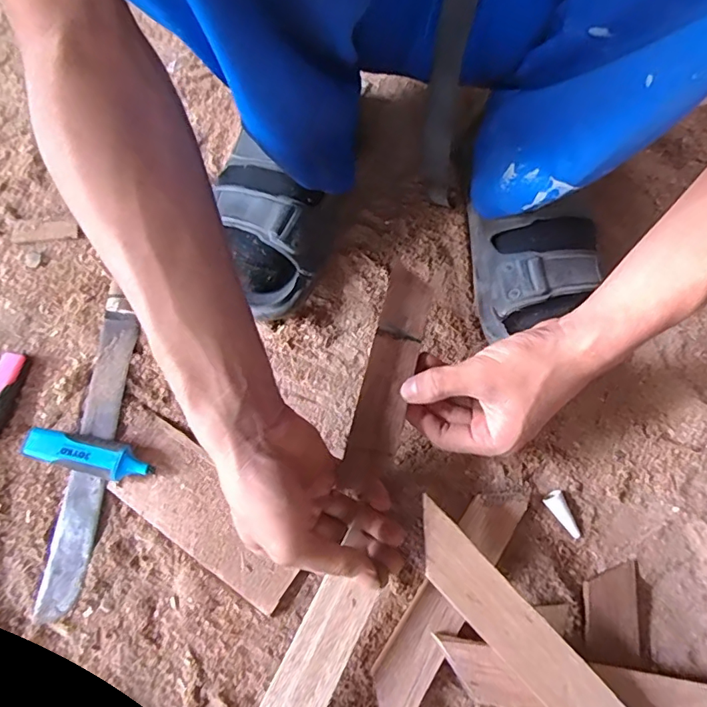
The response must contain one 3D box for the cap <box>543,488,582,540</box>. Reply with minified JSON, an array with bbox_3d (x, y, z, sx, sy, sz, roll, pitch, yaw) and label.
[{"bbox_3d":[0.165,0.124,0.380,0.016,0.012,0.036,-32,72,-13],"label":"cap"}]

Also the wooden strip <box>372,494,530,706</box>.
[{"bbox_3d":[0.067,0.172,0.349,0.036,0.022,0.179,35,72,12],"label":"wooden strip"}]

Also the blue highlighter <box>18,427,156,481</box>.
[{"bbox_3d":[-0.201,0.078,0.377,0.095,0.023,0.027,14,69,4],"label":"blue highlighter"}]

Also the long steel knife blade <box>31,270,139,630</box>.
[{"bbox_3d":[-0.205,0.066,0.383,0.031,0.009,0.250,2,70,-2],"label":"long steel knife blade"}]

